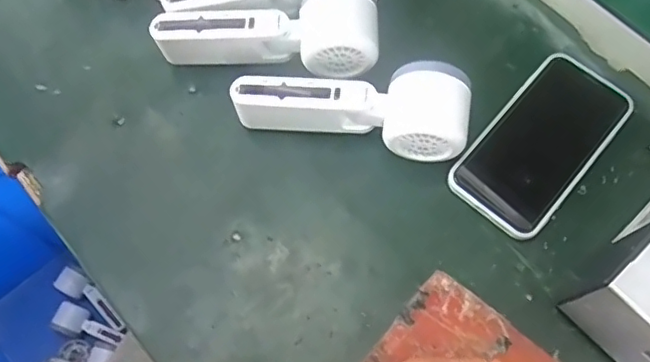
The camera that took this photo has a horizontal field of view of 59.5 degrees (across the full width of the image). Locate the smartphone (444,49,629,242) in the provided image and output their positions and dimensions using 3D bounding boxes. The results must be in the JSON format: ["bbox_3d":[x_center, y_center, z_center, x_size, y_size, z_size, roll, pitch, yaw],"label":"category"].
[{"bbox_3d":[0.161,-0.029,0.422,0.074,0.012,0.146,40,73,15],"label":"smartphone"}]

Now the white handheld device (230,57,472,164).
[{"bbox_3d":[0.018,-0.051,0.408,0.162,0.050,0.057,5,68,2],"label":"white handheld device"}]

